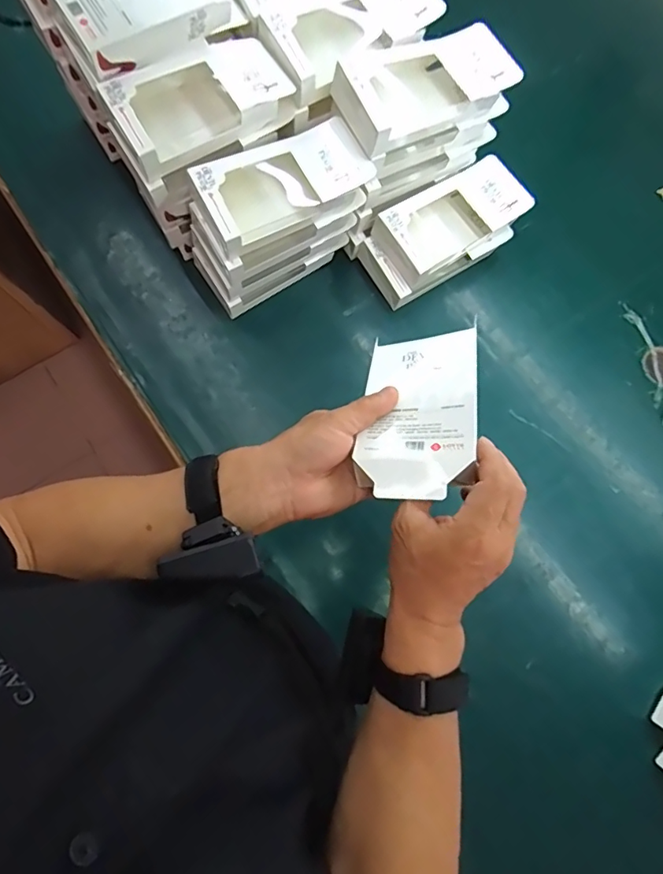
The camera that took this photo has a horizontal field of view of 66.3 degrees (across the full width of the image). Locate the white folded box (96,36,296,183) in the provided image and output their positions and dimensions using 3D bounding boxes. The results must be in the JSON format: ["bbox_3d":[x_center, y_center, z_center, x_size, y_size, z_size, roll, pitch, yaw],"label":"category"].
[{"bbox_3d":[-0.142,-0.368,0.552,0.189,0.043,0.101,-32,79,-9],"label":"white folded box"}]

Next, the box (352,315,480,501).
[{"bbox_3d":[0.072,-0.023,0.418,0.091,0.009,0.167,-4,52,19],"label":"box"}]

